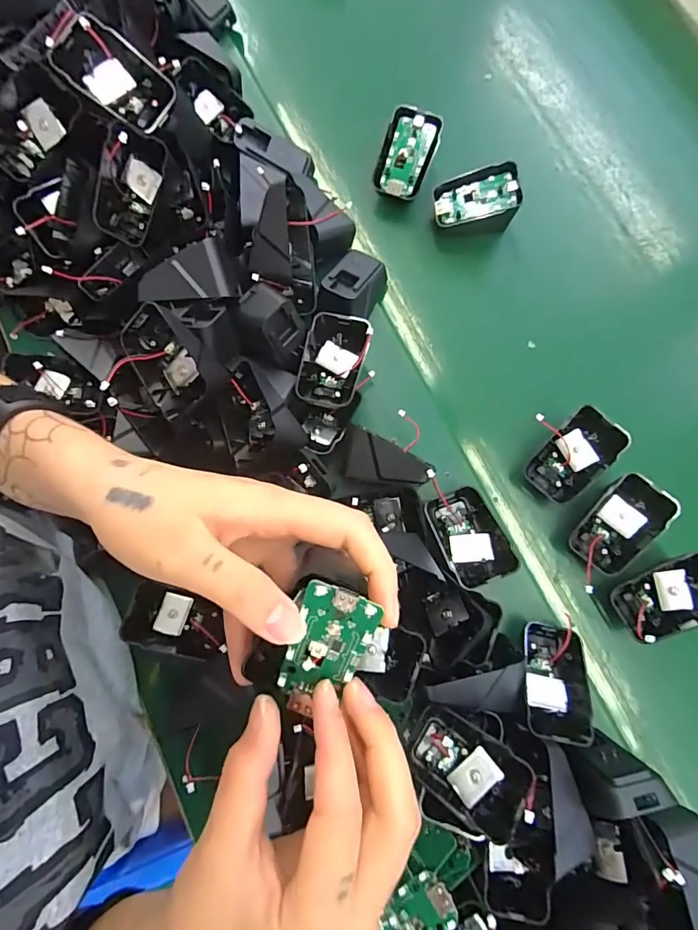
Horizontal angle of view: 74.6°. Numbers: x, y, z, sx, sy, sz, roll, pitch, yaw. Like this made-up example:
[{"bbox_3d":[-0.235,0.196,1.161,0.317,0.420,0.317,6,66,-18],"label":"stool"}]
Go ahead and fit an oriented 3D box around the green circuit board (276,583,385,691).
[{"bbox_3d":[-0.009,0.075,0.191,0.031,0.004,0.054,19,109,2],"label":"green circuit board"}]

